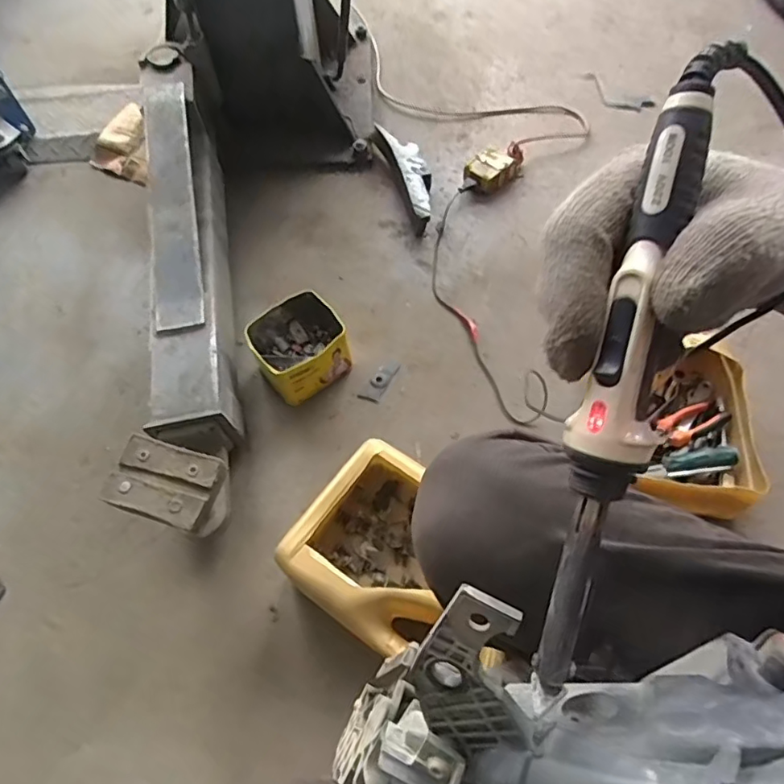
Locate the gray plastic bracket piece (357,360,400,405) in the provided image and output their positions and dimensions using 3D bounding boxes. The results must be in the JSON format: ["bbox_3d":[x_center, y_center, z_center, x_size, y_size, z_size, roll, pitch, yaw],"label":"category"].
[{"bbox_3d":[-0.019,-0.019,0.874,0.032,0.004,0.085,23,63,16],"label":"gray plastic bracket piece"}]

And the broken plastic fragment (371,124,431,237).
[{"bbox_3d":[0.033,-0.425,1.075,0.068,0.060,0.275,-18,60,-8],"label":"broken plastic fragment"}]

